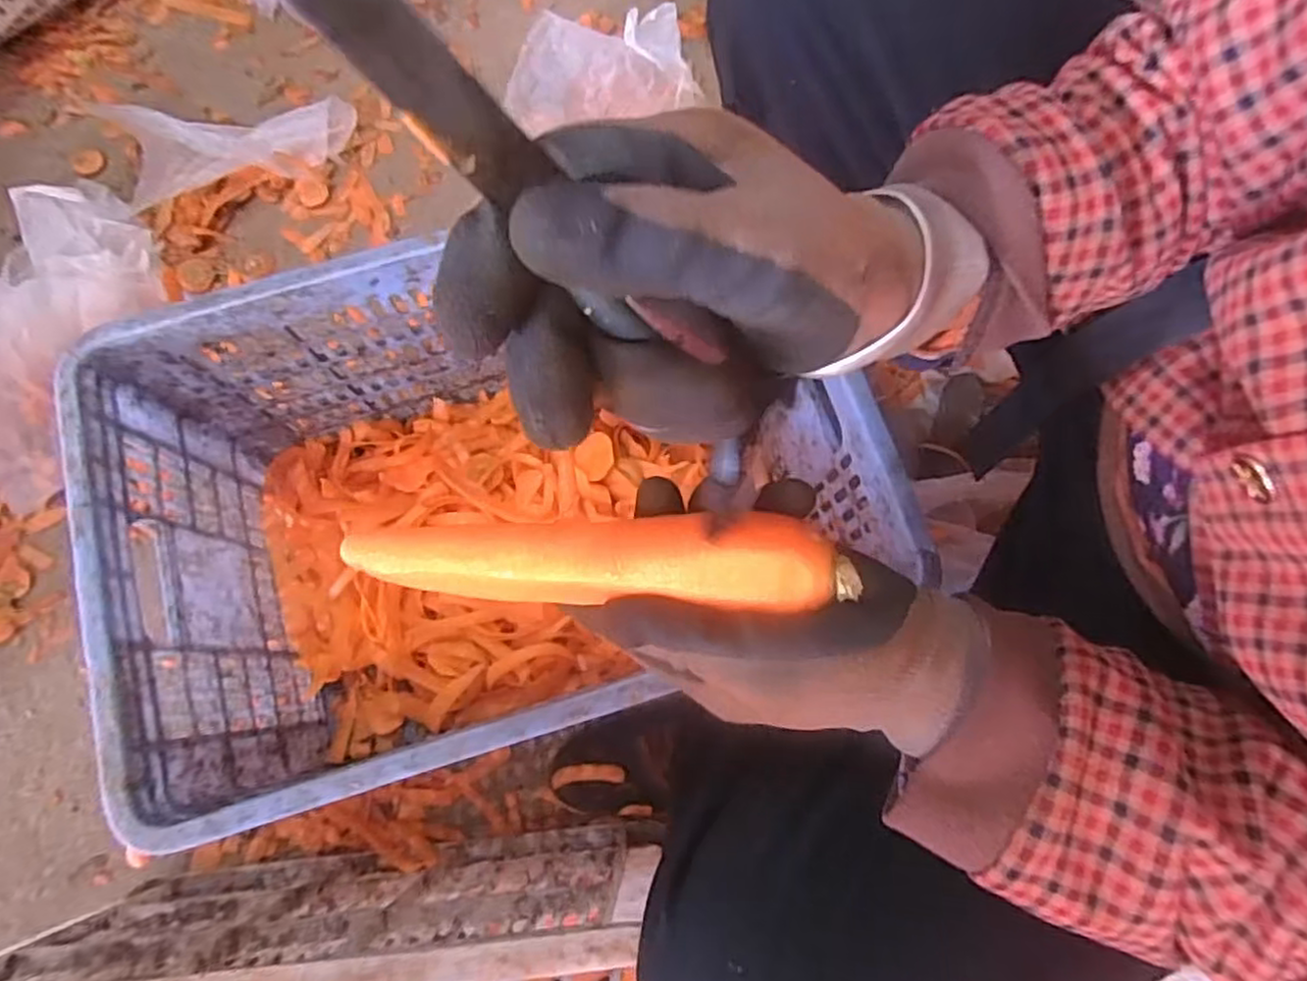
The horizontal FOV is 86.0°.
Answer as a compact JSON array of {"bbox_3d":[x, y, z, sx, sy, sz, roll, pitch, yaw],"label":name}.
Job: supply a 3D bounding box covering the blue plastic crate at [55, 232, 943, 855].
[{"bbox_3d":[-0.111,0.017,0.574,0.500,0.263,0.334,-17,76,-4],"label":"blue plastic crate"}]

